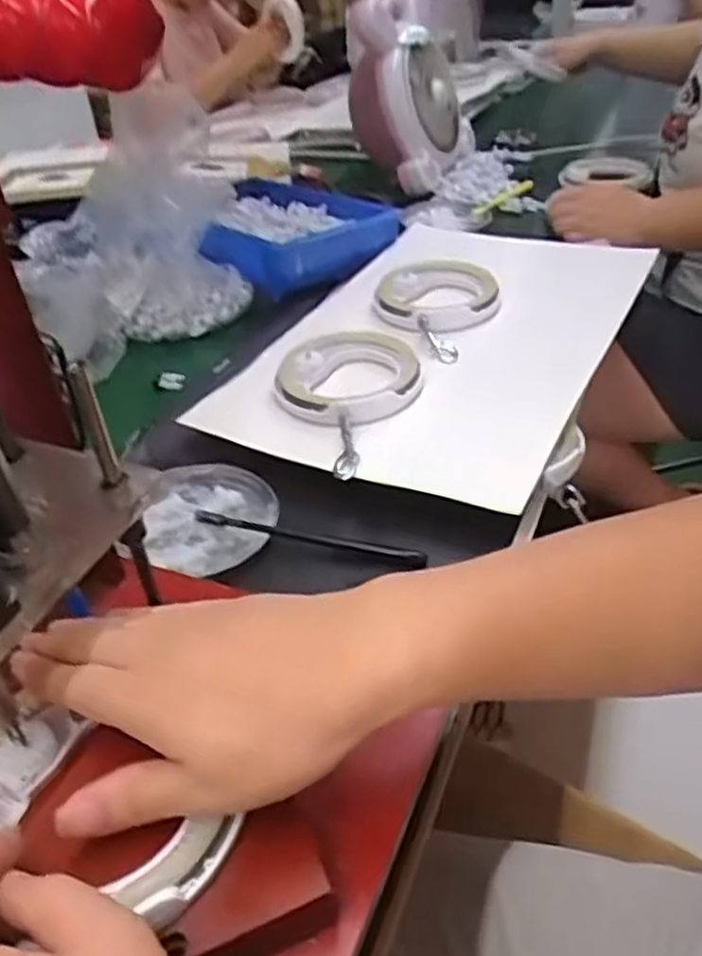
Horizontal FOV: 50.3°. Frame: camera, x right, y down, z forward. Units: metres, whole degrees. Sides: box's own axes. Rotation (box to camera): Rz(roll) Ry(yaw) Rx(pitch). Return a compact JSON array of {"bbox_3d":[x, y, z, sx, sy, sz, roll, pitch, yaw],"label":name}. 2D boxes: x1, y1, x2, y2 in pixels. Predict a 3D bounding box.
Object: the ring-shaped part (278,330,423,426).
[{"bbox_3d":[-0.005,-0.094,0.674,0.125,0.021,0.140,-9,38,-5],"label":"ring-shaped part"}]

